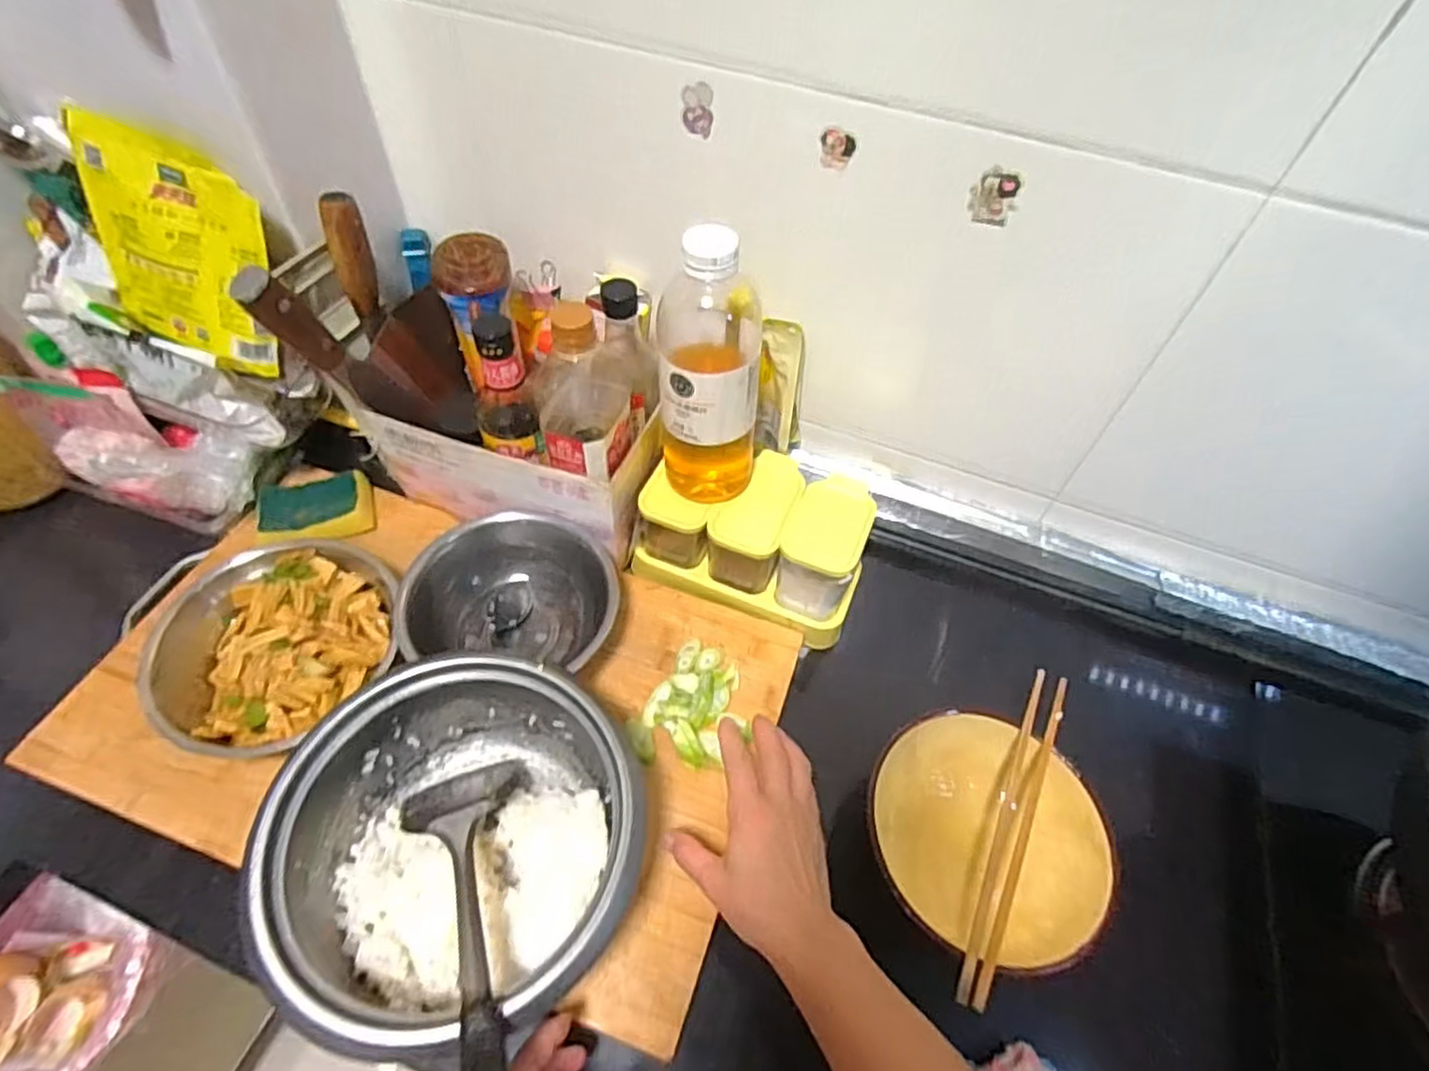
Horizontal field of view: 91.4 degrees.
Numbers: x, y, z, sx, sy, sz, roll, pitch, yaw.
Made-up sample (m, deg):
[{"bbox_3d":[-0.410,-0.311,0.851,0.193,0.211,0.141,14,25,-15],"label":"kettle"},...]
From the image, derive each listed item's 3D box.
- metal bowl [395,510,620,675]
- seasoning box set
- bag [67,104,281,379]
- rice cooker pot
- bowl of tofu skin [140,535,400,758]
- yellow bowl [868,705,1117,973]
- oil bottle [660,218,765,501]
[{"bbox_3d":[-0.172,0.055,0.622,0.178,0.082,0.140,14,55,7],"label":"metal bowl"},{"bbox_3d":[0.041,0.002,0.674,0.212,0.100,0.126,19,55,10],"label":"seasoning box set"},{"bbox_3d":[-0.429,-0.227,0.563,0.136,0.163,0.014,21,37,-7],"label":"bag"},{"bbox_3d":[-0.163,0.204,0.478,0.221,0.114,0.200,-1,54,-4],"label":"rice cooker pot"},{"bbox_3d":[-0.364,0.090,0.587,0.185,0.060,0.182,2,54,-2],"label":"bowl of tofu skin"},{"bbox_3d":[0.206,0.231,0.537,0.173,0.061,0.171,2,54,-2],"label":"yellow bowl"},{"bbox_3d":[-0.002,-0.131,0.569,0.085,0.233,0.081,7,54,2],"label":"oil bottle"}]

